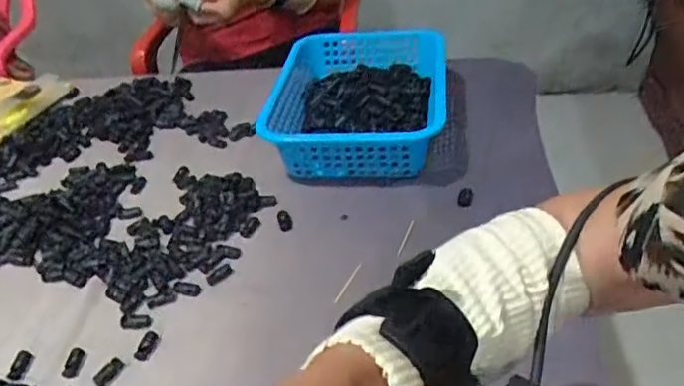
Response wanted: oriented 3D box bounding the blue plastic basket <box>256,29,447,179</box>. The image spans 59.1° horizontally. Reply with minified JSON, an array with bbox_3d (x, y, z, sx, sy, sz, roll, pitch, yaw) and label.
[{"bbox_3d":[0.026,-0.122,0.804,0.219,0.088,0.289,-2,37,8],"label":"blue plastic basket"}]

